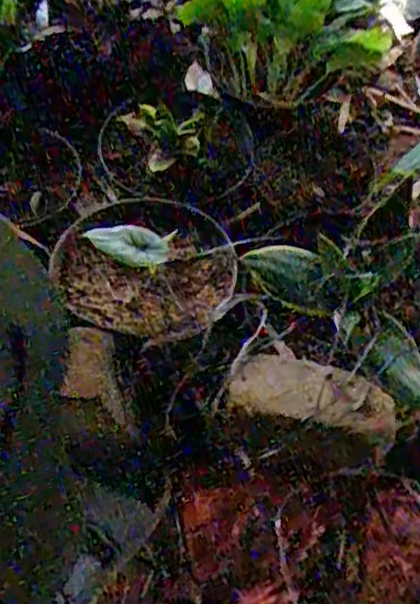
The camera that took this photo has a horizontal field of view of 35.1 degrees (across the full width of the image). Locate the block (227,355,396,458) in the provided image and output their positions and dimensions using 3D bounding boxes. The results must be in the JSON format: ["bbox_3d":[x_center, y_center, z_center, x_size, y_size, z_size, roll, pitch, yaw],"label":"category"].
[{"bbox_3d":[0.095,0.084,0.602,0.148,0.041,0.063,13,56,10],"label":"block"}]

